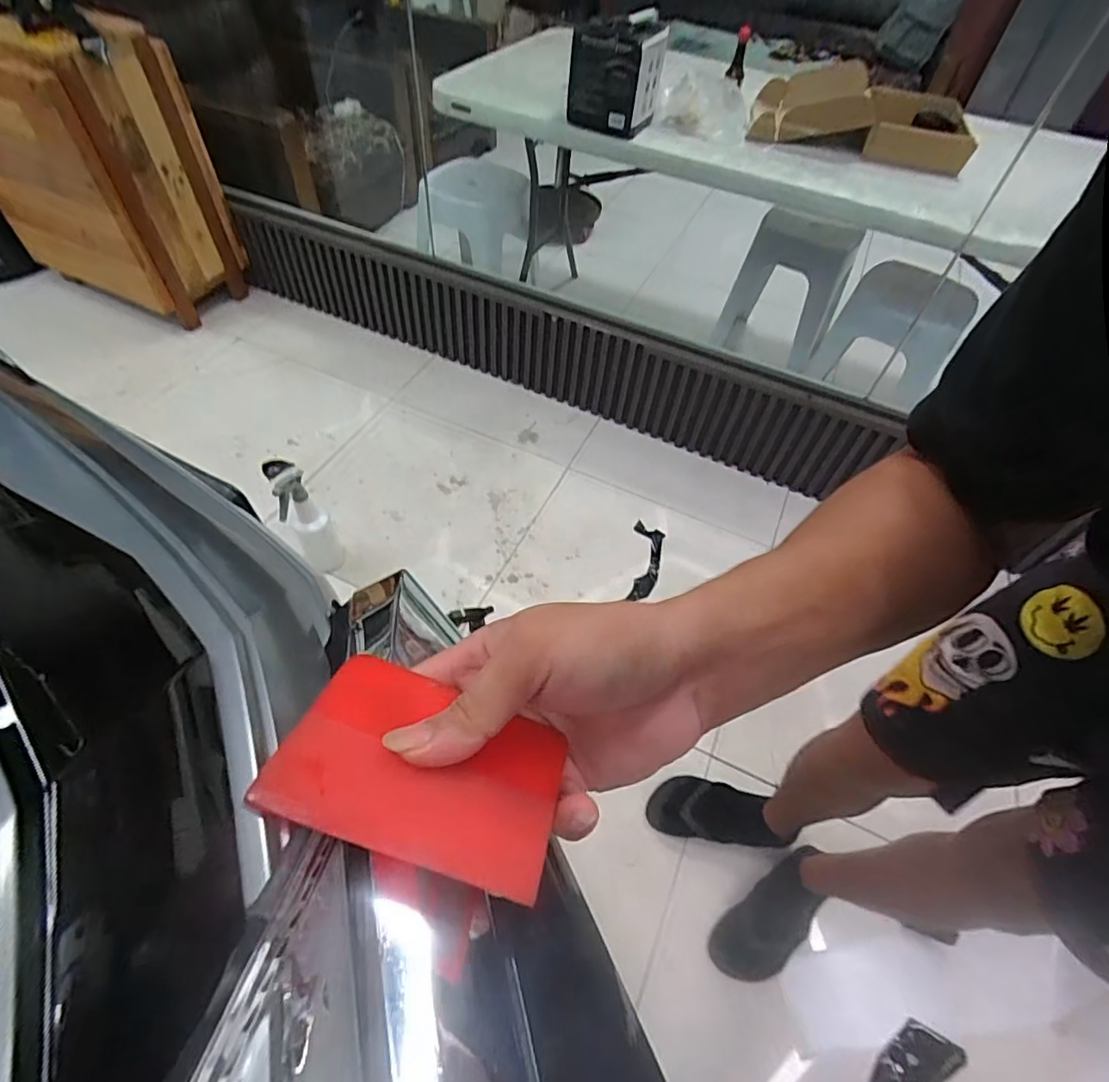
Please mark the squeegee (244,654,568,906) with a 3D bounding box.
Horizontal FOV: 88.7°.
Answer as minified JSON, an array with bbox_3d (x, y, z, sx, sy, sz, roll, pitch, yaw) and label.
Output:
[{"bbox_3d":[-0.048,0.083,0.216,0.099,0.006,0.072,21,35,0],"label":"squeegee"}]

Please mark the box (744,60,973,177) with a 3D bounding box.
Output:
[{"bbox_3d":[0.711,-0.986,1.310,0.466,0.088,0.304,21,56,9],"label":"box"}]

